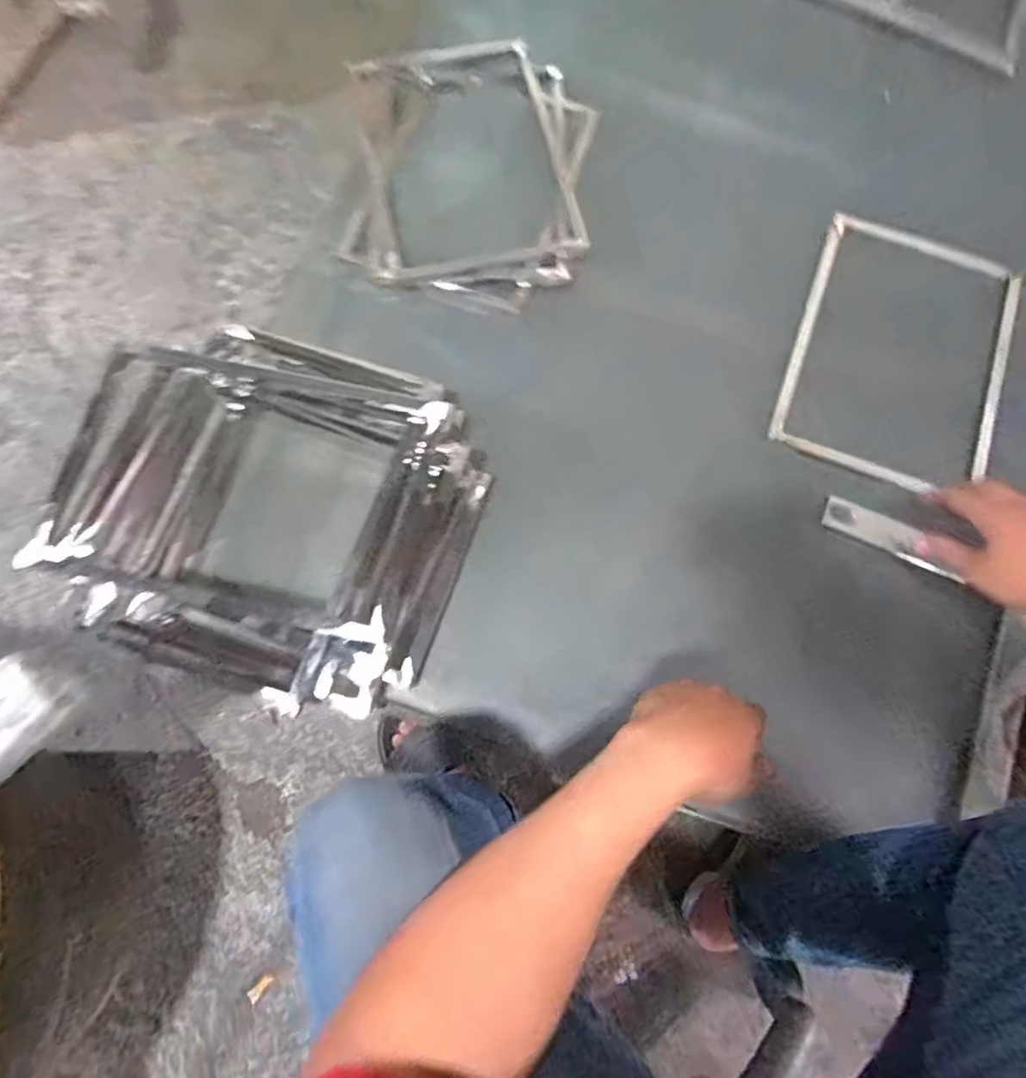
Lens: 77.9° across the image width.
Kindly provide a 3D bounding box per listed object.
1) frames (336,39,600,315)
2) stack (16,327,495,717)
[{"bbox_3d":[-0.064,-0.516,0.861,0.338,0.050,0.423,7,74,0],"label":"frames"},{"bbox_3d":[-0.248,-0.036,0.684,0.402,0.107,0.367,15,74,3],"label":"stack"}]

